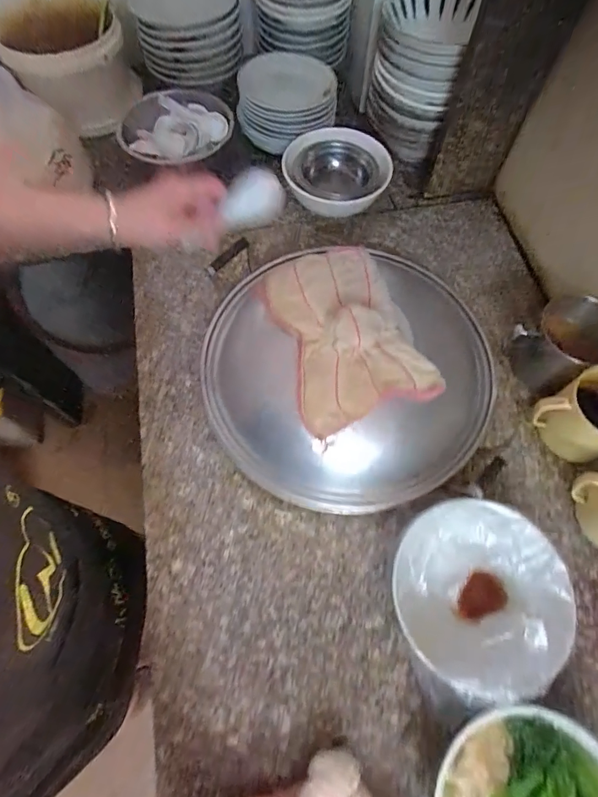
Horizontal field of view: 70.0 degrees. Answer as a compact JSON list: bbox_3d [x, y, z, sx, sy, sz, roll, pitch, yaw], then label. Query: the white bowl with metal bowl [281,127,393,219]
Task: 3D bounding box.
[{"bbox_3d":[0.060,-0.362,0.707,0.171,0.071,0.178,0,65,-1],"label":"white bowl with metal bowl"}]

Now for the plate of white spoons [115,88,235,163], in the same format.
[{"bbox_3d":[-0.229,-0.474,0.752,0.206,0.049,0.180,8,65,3],"label":"plate of white spoons"}]

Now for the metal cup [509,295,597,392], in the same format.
[{"bbox_3d":[0.356,-0.071,0.579,0.107,0.100,0.102,0,65,-1],"label":"metal cup"}]

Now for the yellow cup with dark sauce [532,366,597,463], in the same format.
[{"bbox_3d":[0.365,0.022,0.526,0.096,0.104,0.095,0,65,-1],"label":"yellow cup with dark sauce"}]

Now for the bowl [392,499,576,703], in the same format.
[{"bbox_3d":[0.195,0.208,0.460,0.183,0.066,0.177,0,65,-1],"label":"bowl"}]

